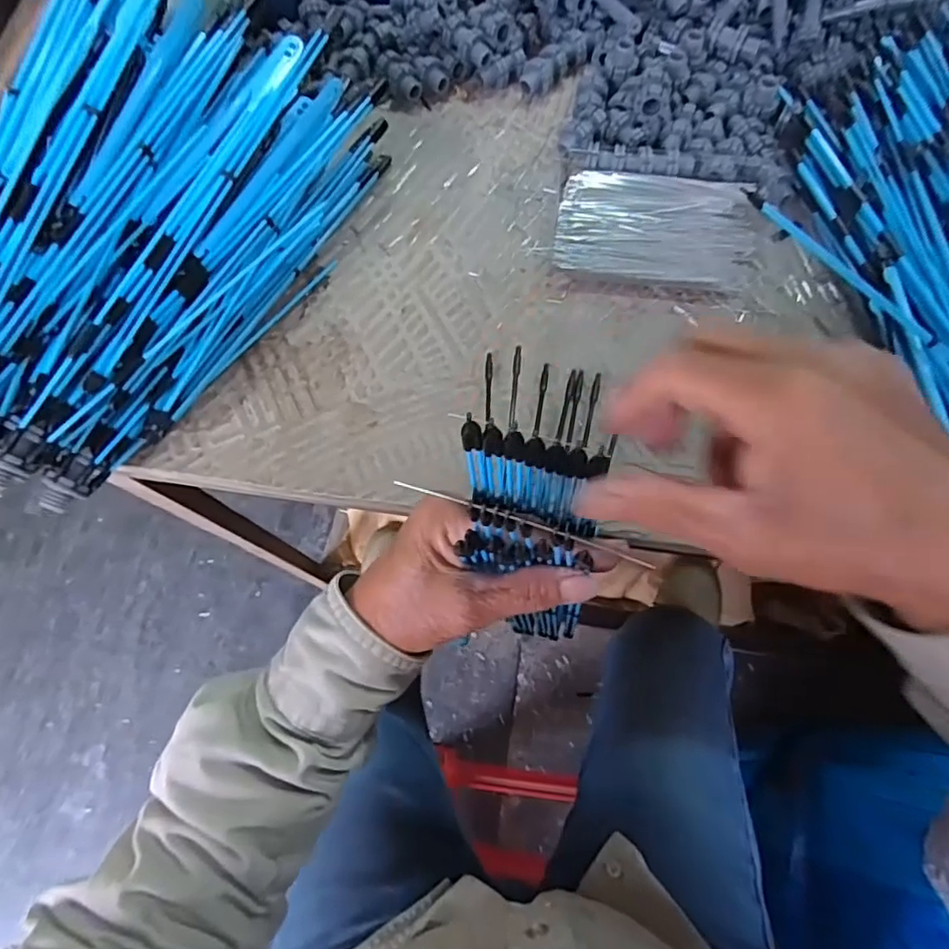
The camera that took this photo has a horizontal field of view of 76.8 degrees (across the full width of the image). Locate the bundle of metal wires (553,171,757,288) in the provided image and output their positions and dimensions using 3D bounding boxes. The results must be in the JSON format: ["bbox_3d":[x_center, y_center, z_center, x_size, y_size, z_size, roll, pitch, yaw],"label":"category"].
[{"bbox_3d":[0.122,-0.167,0.406,0.128,0.020,0.070,10,71,6],"label":"bundle of metal wires"}]

